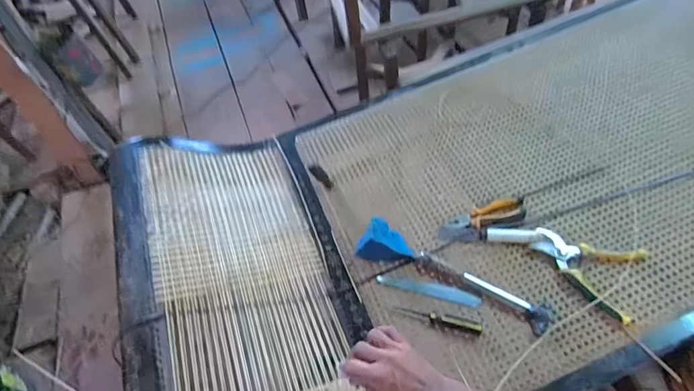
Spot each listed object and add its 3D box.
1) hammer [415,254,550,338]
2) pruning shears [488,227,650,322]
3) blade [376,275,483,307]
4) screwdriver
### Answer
[{"bbox_3d":[0.234,0.158,0.740,0.237,0.024,0.045,29,59,23],"label":"hammer"},{"bbox_3d":[0.372,0.109,0.740,0.244,0.032,0.127,24,57,20],"label":"pruning shears"},{"bbox_3d":[0.145,0.168,0.761,0.182,0.004,0.026,11,61,17],"label":"blade"},{"bbox_3d":[0.154,0.210,0.723,0.148,0.020,0.019,10,53,17],"label":"screwdriver"}]

